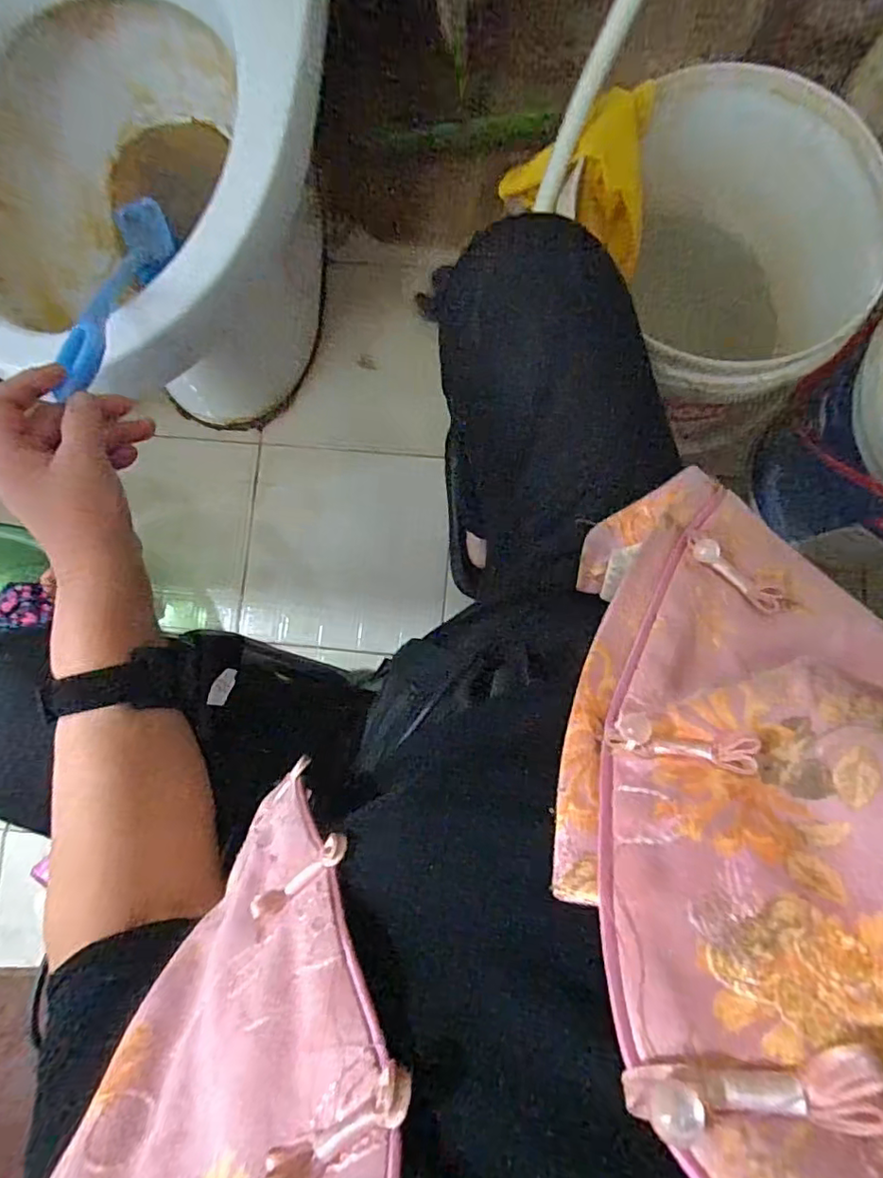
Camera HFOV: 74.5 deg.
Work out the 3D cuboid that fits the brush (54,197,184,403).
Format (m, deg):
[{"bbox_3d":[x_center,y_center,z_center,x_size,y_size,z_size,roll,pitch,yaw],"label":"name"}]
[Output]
[{"bbox_3d":[-0.276,-0.270,0.506,0.050,0.047,0.427,-18,45,-1],"label":"brush"}]

